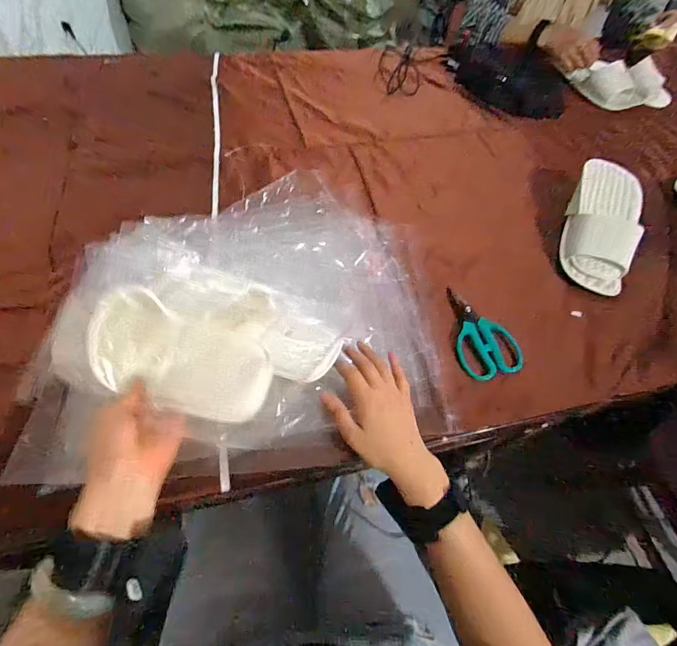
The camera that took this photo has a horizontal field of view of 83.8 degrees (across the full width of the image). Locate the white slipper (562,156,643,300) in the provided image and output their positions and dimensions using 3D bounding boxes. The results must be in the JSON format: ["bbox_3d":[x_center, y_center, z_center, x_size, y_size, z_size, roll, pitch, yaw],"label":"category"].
[{"bbox_3d":[0.430,-0.165,0.619,0.101,0.048,0.249,16,75,6],"label":"white slipper"}]

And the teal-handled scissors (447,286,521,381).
[{"bbox_3d":[0.197,0.010,0.534,0.082,0.015,0.143,-12,61,-10],"label":"teal-handled scissors"}]

